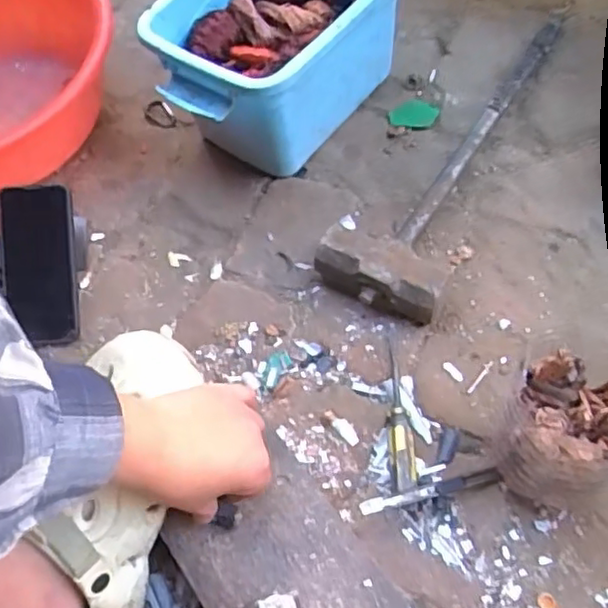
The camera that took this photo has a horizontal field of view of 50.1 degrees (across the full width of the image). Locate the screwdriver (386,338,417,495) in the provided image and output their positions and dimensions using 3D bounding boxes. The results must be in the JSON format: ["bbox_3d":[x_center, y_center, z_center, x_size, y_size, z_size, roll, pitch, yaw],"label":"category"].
[{"bbox_3d":[0.083,0.098,0.571,0.020,0.016,0.143,-2,50,3],"label":"screwdriver"}]

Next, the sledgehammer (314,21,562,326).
[{"bbox_3d":[0.160,-0.183,0.717,0.121,0.056,0.444,21,66,19],"label":"sledgehammer"}]

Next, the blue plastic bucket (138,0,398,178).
[{"bbox_3d":[-0.030,-0.280,0.732,0.196,0.161,0.271,35,70,26],"label":"blue plastic bucket"}]

